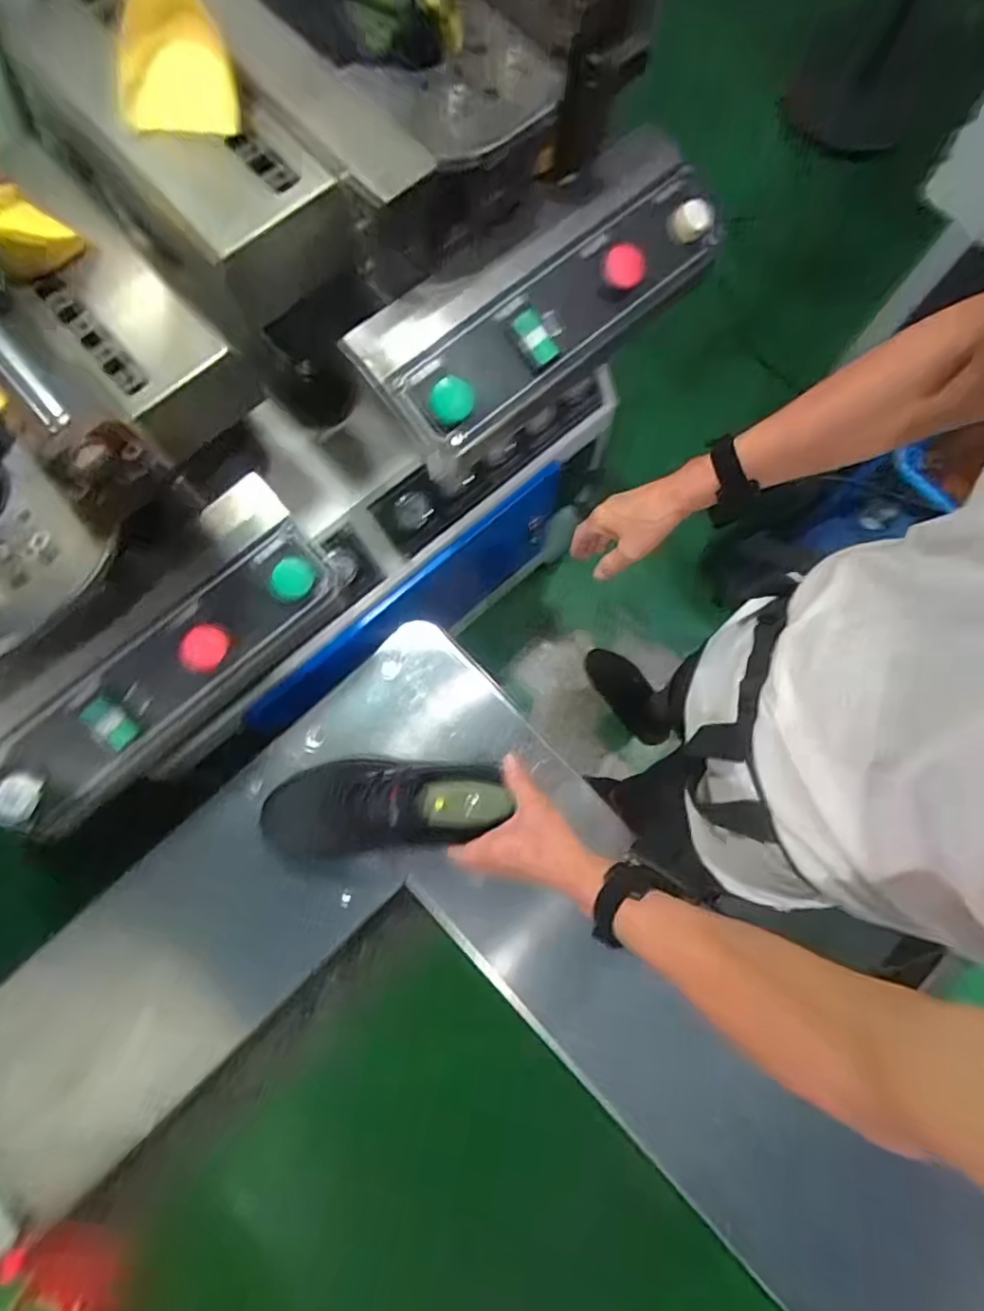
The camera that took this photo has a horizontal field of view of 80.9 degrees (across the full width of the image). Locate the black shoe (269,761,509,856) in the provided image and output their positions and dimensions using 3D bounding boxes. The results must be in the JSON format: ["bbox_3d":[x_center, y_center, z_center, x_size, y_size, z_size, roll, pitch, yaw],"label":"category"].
[{"bbox_3d":[-0.116,0.156,0.613,0.259,0.077,0.098,-7,76,11],"label":"black shoe"}]

